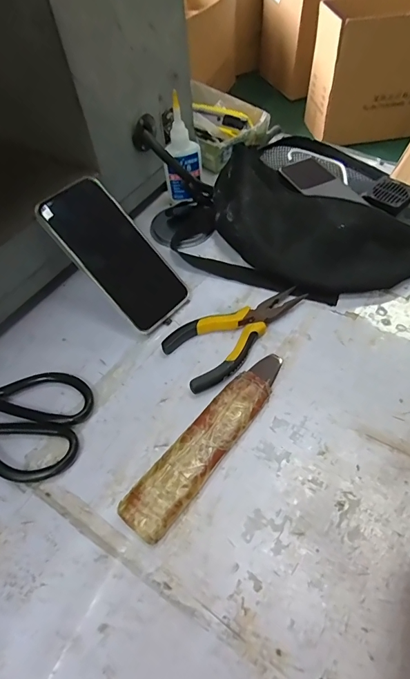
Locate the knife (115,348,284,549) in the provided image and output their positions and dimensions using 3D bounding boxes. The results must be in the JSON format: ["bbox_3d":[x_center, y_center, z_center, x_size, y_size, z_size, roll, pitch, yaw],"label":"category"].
[{"bbox_3d":[0.007,0.082,0.328,0.039,0.019,0.186,33,65,24],"label":"knife"}]

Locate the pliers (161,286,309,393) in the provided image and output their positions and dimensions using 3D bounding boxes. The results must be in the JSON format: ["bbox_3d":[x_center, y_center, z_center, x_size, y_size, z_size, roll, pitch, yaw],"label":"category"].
[{"bbox_3d":[0.037,-0.008,0.389,0.149,0.017,0.069,-29,59,-14],"label":"pliers"}]

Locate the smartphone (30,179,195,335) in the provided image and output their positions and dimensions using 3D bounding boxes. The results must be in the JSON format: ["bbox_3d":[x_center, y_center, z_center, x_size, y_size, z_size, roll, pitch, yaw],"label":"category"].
[{"bbox_3d":[-0.091,-0.087,0.399,0.078,0.010,0.162,-44,98,-22],"label":"smartphone"}]

